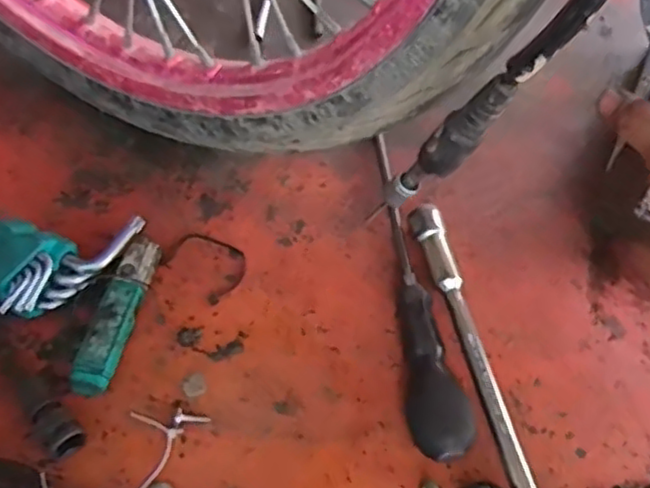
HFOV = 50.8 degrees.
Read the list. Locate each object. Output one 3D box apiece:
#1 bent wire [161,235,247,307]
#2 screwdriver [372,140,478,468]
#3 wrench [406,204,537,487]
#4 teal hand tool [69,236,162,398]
[{"bbox_3d":[-0.078,0.012,0.457,0.053,0.004,0.041,37,63,21],"label":"bent wire"},{"bbox_3d":[0.061,0.022,0.439,0.036,0.027,0.231,-1,56,-2],"label":"screwdriver"},{"bbox_3d":[0.101,0.075,0.407,0.043,0.021,0.233,-16,58,-12],"label":"wrench"},{"bbox_3d":[-0.128,0.043,0.422,0.022,0.019,0.101,10,57,6],"label":"teal hand tool"}]

